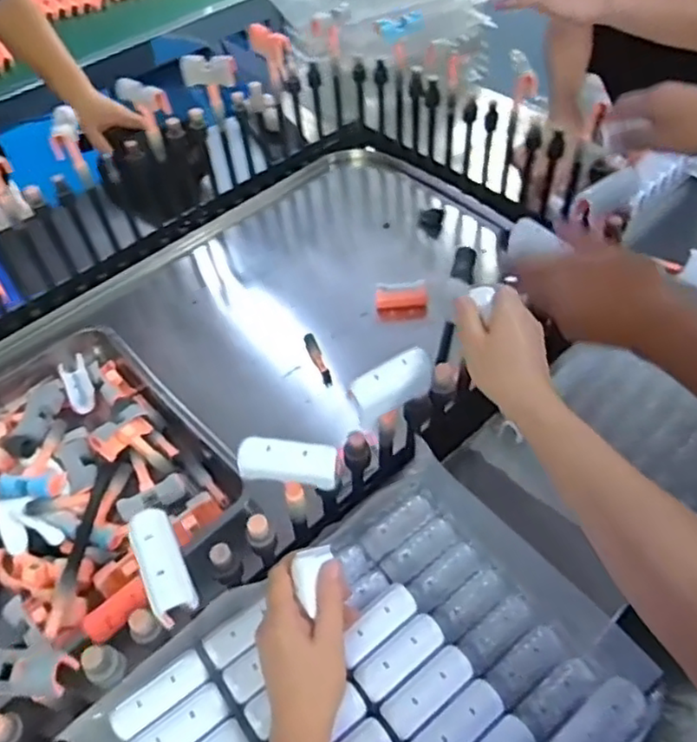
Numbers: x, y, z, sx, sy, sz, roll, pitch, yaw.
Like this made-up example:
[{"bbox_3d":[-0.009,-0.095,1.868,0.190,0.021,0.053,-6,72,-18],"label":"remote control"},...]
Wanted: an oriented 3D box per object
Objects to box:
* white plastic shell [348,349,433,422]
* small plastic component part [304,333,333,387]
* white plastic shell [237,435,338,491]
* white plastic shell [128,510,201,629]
[{"bbox_3d":[0.037,0.011,0.540,0.072,0.027,0.031,-25,52,-15],"label":"white plastic shell"},{"bbox_3d":[-0.042,-0.015,0.892,0.015,0.019,0.087,-20,65,-11],"label":"small plastic component part"},{"bbox_3d":[-0.047,0.070,0.496,0.074,0.025,0.029,1,50,7],"label":"white plastic shell"},{"bbox_3d":[-0.130,0.134,0.447,0.029,0.022,0.078,-24,52,-14],"label":"white plastic shell"}]

